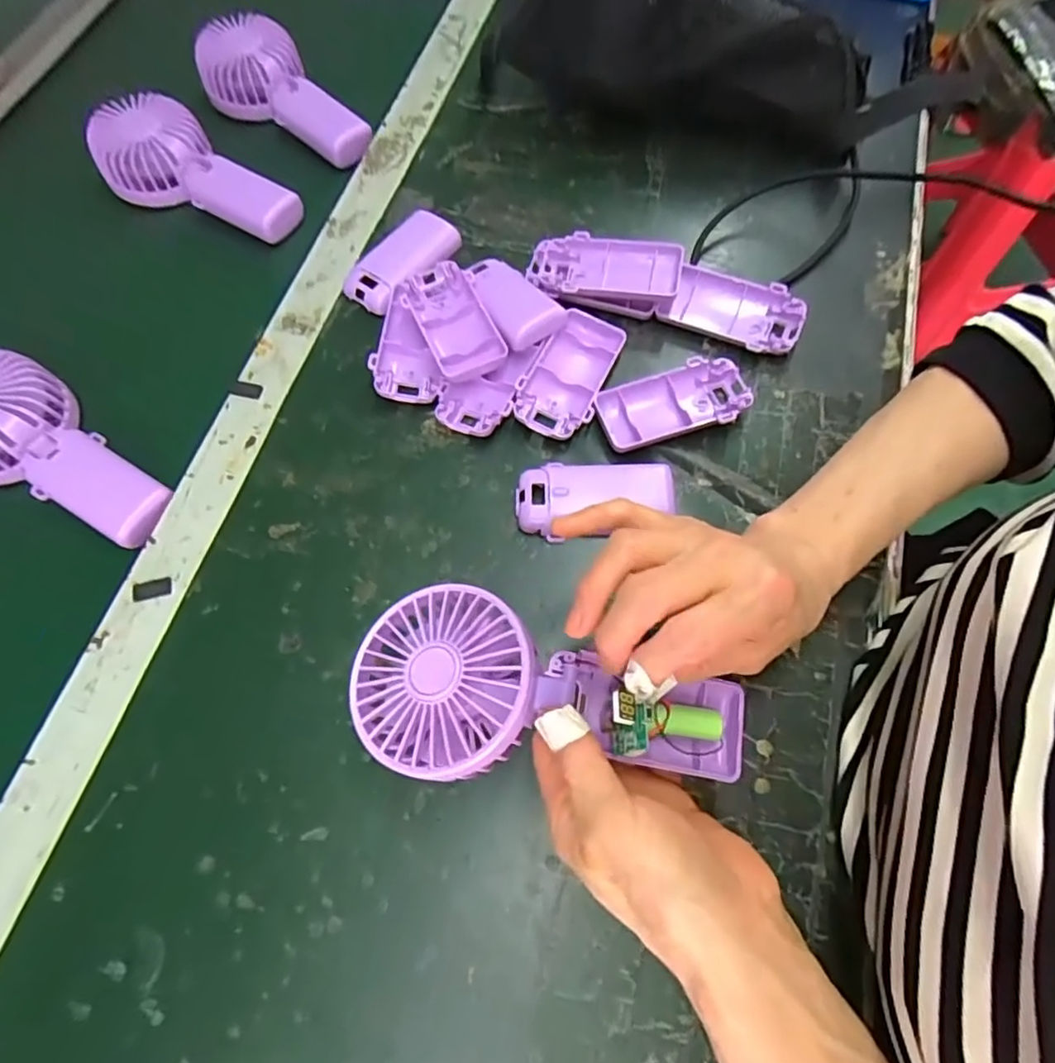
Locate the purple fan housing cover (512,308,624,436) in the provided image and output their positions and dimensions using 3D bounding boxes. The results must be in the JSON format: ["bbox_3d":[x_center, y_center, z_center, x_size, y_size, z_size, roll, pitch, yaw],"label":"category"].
[{"bbox_3d":[0.026,-0.103,0.401,0.051,0.019,0.094,19,69,11],"label":"purple fan housing cover"}]

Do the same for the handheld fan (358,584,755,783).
[{"bbox_3d":[0.010,0.071,0.269,0.180,0.048,0.082,11,68,0],"label":"handheld fan"}]

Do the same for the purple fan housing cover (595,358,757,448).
[{"bbox_3d":[0.092,-0.080,0.389,0.092,0.016,0.047,-14,67,-3],"label":"purple fan housing cover"}]

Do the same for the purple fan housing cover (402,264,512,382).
[{"bbox_3d":[-0.052,-0.143,0.414,0.045,0.014,0.095,-26,68,-8],"label":"purple fan housing cover"}]

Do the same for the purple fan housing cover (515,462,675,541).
[{"bbox_3d":[0.040,-0.020,0.368,0.092,0.016,0.049,5,67,5],"label":"purple fan housing cover"}]

